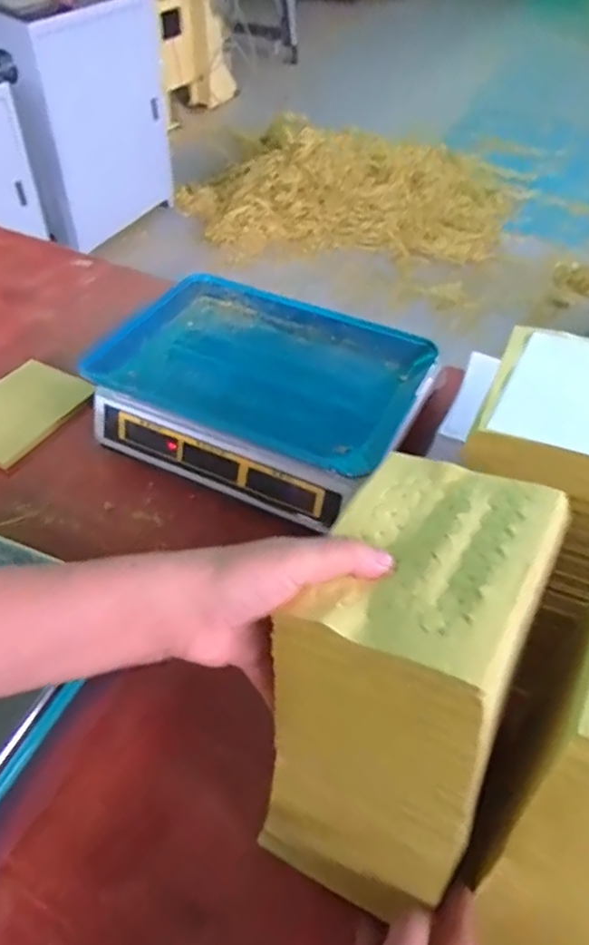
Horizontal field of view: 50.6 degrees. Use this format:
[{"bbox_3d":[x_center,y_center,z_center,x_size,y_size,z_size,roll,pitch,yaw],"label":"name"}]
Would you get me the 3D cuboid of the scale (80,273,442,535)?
[{"bbox_3d":[-0.038,-0.093,0.693,0.322,0.088,0.252,22,53,20],"label":"scale"}]

